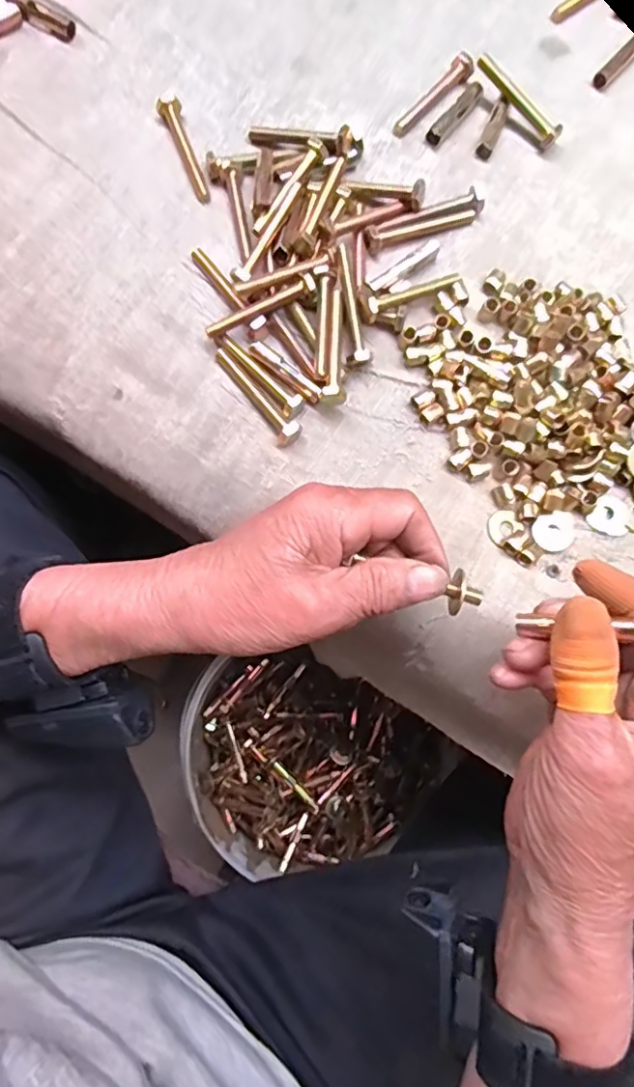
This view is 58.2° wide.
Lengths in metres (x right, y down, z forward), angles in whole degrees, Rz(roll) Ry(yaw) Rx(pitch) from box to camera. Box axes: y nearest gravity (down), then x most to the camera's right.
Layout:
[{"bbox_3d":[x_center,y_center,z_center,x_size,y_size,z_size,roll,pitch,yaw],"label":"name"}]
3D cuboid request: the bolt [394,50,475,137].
[{"bbox_3d":[0.073,-0.273,0.348,0.014,0.010,0.067,40,81,6],"label":"bolt"}]

